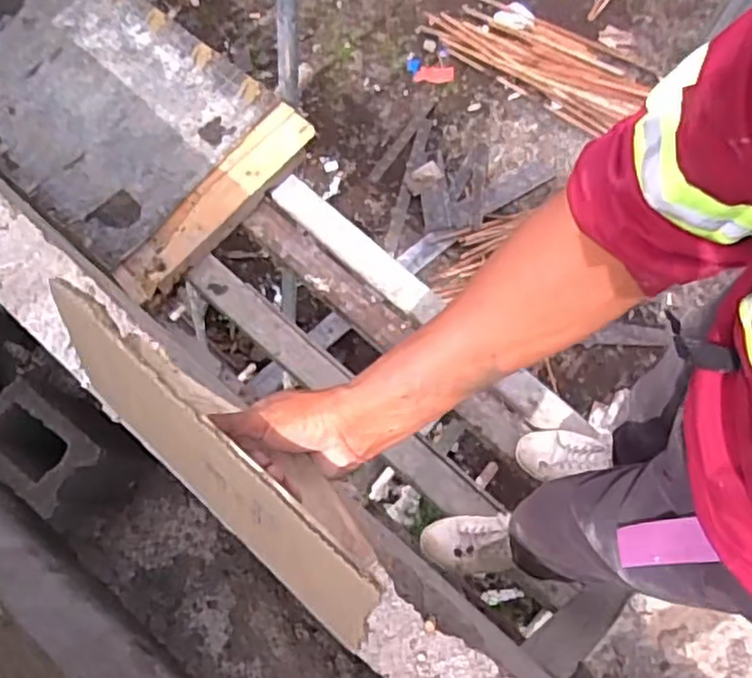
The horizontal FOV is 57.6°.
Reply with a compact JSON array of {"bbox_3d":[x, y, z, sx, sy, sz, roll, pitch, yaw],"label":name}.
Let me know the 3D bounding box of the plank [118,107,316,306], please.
[{"bbox_3d":[-0.355,-0.303,1.529,0.127,0.034,0.548,42,85,11],"label":"plank"}]

